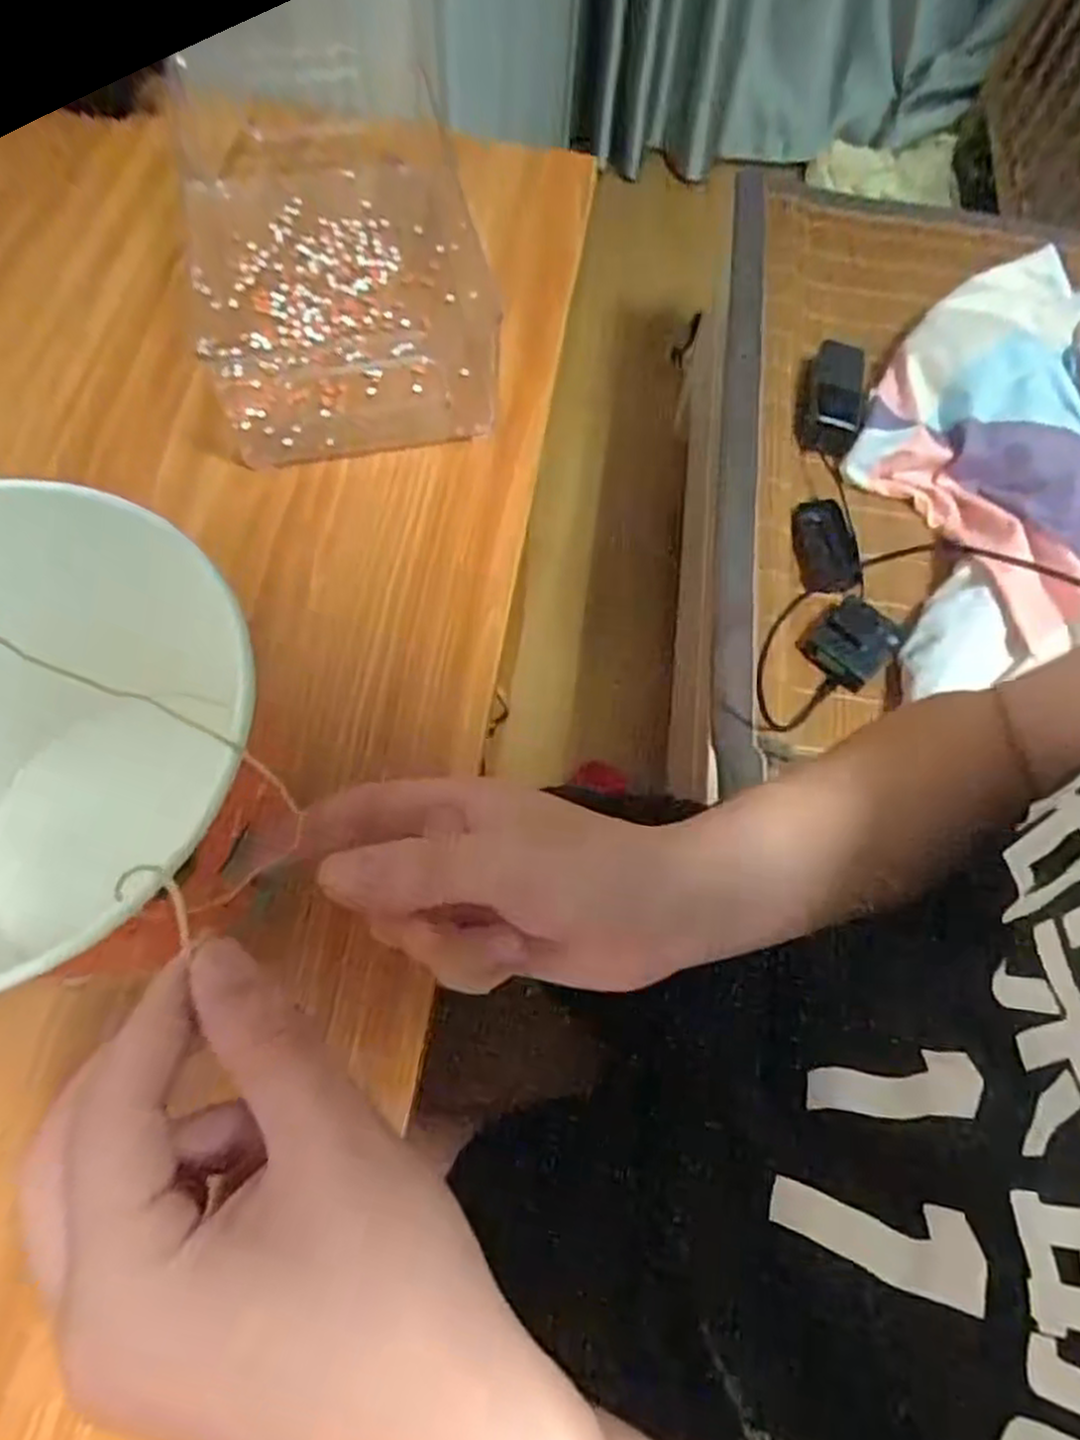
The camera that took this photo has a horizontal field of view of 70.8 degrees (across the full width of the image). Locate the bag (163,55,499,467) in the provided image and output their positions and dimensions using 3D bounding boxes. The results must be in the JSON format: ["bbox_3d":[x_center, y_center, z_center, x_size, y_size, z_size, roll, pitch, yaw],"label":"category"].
[{"bbox_3d":[-0.132,-0.304,0.492,0.183,0.029,0.322,-11,67,-8],"label":"bag"}]

